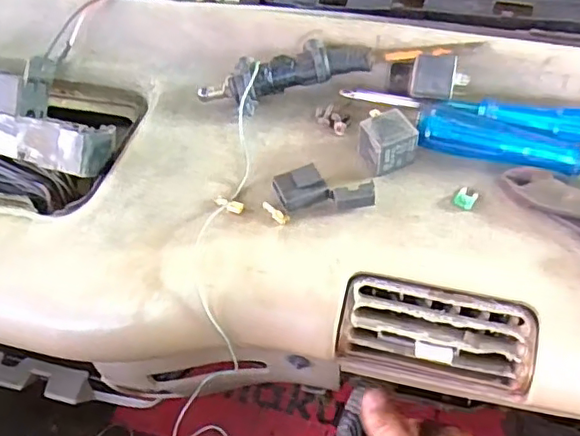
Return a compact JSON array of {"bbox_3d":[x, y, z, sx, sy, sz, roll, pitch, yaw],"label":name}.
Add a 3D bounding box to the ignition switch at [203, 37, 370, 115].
[{"bbox_3d":[-0.004,-0.103,0.434,0.117,0.035,0.035,-15,51,-8],"label":"ignition switch"}]

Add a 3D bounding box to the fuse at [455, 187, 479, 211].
[{"bbox_3d":[0.109,-0.013,0.365,0.012,0.004,0.015,26,57,24],"label":"fuse"}]

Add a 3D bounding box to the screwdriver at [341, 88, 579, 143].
[{"bbox_3d":[0.136,-0.074,0.402,0.201,0.022,0.024,18,54,19],"label":"screwdriver"}]

